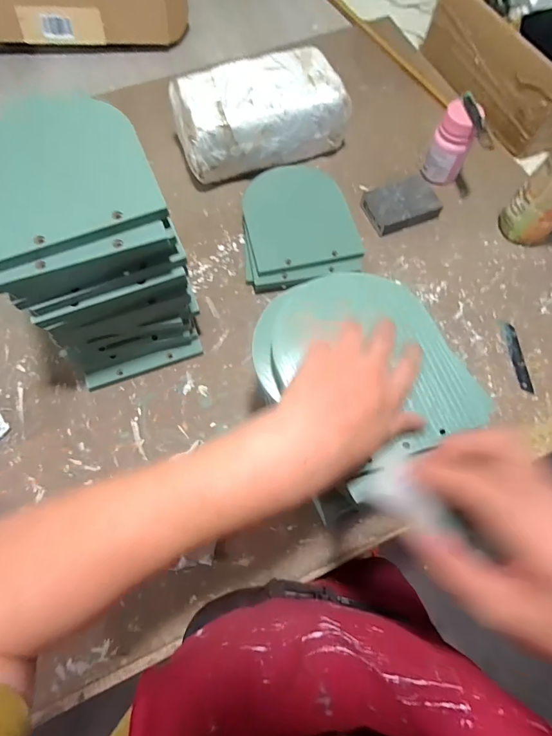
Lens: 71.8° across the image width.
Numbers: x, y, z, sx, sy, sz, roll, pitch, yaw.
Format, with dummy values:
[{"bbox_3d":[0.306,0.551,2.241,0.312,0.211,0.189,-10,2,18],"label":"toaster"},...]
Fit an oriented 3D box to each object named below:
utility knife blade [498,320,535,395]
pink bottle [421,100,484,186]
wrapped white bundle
[{"bbox_3d":[0.317,-0.016,0.503,0.019,0.004,0.101,-4,70,-2],"label":"utility knife blade"},{"bbox_3d":[0.260,-0.330,0.568,0.058,0.101,0.047,26,72,9],"label":"pink bottle"},{"bbox_3d":[-0.026,-0.377,0.582,0.242,0.109,0.110,-22,72,-8],"label":"wrapped white bundle"}]

